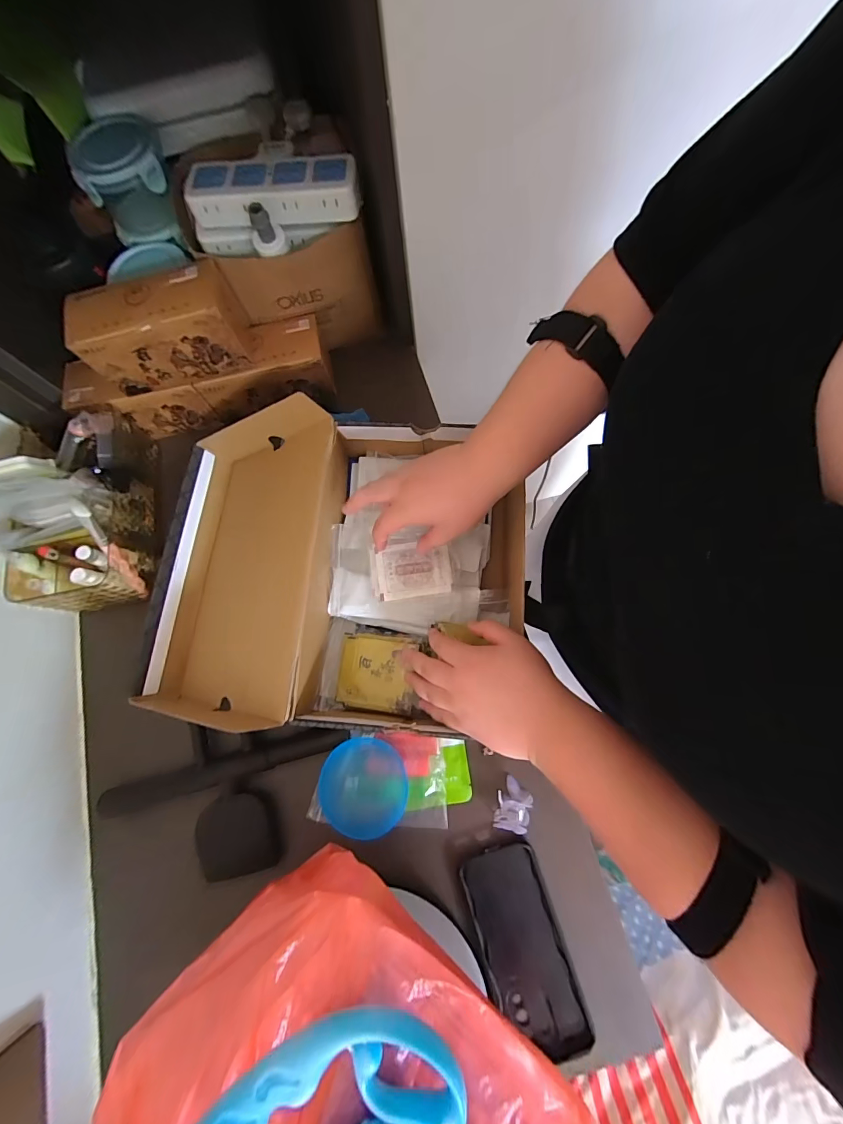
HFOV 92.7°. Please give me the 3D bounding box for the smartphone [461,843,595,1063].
[{"bbox_3d":[0.098,0.364,0.380,0.073,0.015,0.161,-18,74,-3],"label":"smartphone"}]

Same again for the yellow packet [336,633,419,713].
[{"bbox_3d":[-0.047,0.111,0.412,0.078,0.007,0.072,3,74,13],"label":"yellow packet"}]

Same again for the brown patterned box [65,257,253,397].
[{"bbox_3d":[-0.281,-0.254,0.443,0.159,0.083,0.066,-14,74,-2],"label":"brown patterned box"}]

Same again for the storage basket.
[{"bbox_3d":[-0.385,0.013,0.453,0.112,0.076,0.065,-11,74,-1],"label":"storage basket"}]

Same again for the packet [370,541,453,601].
[{"bbox_3d":[-0.011,0.008,0.429,0.085,0.009,0.057,-7,74,0],"label":"packet"}]

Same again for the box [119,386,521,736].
[{"bbox_3d":[-0.105,0.006,0.448,0.396,0.122,0.310,3,75,3],"label":"box"}]

